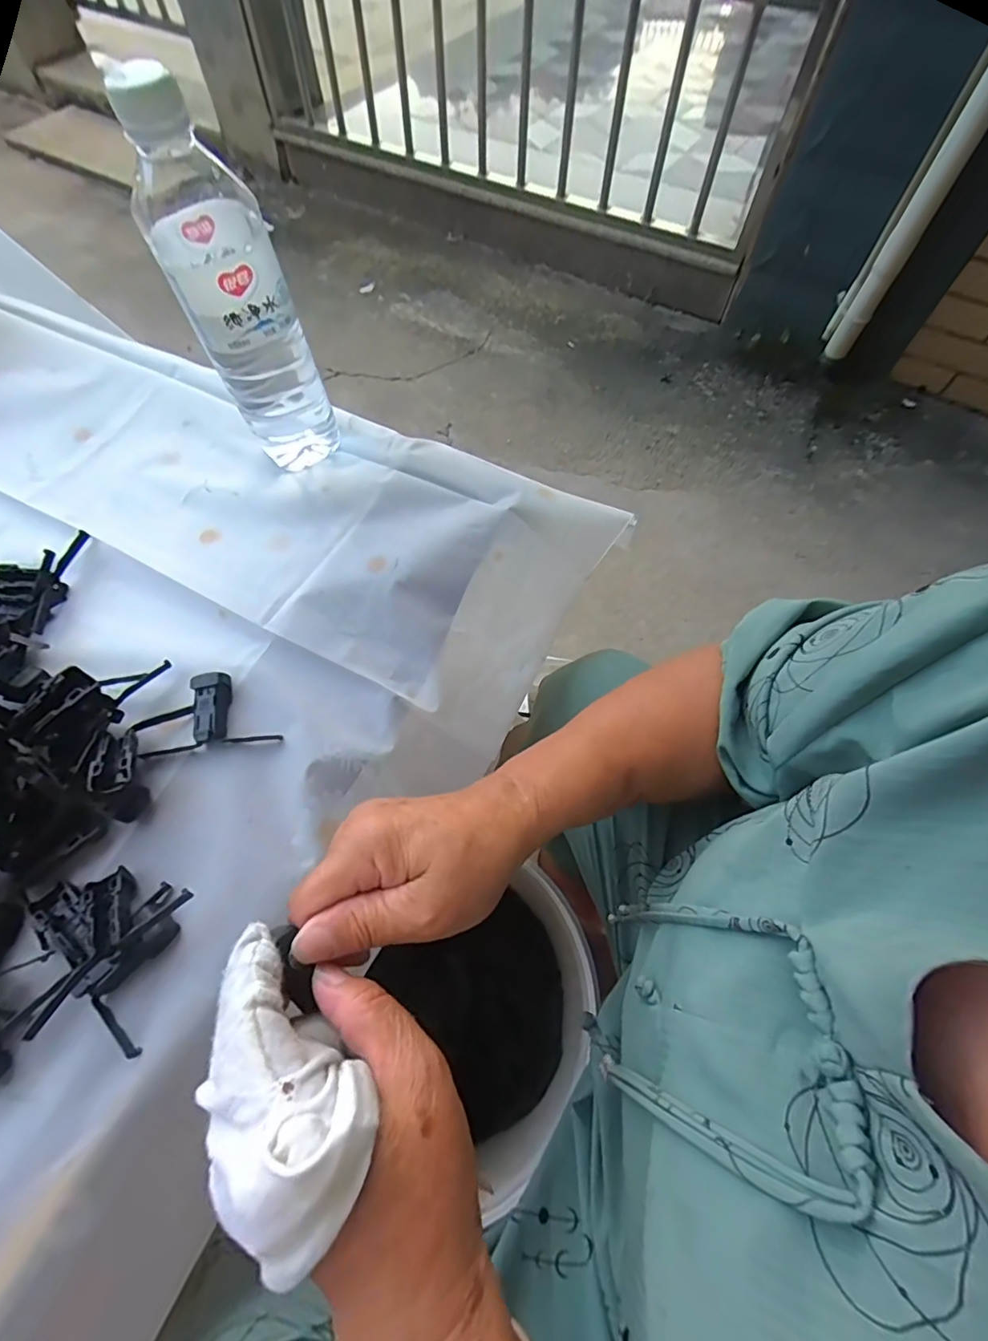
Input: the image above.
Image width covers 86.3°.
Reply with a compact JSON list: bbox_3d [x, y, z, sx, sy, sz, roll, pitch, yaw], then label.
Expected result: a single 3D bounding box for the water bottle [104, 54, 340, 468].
[{"bbox_3d":[-0.162,-0.232,0.341,0.063,0.210,0.065,-24,68,-11],"label":"water bottle"}]

